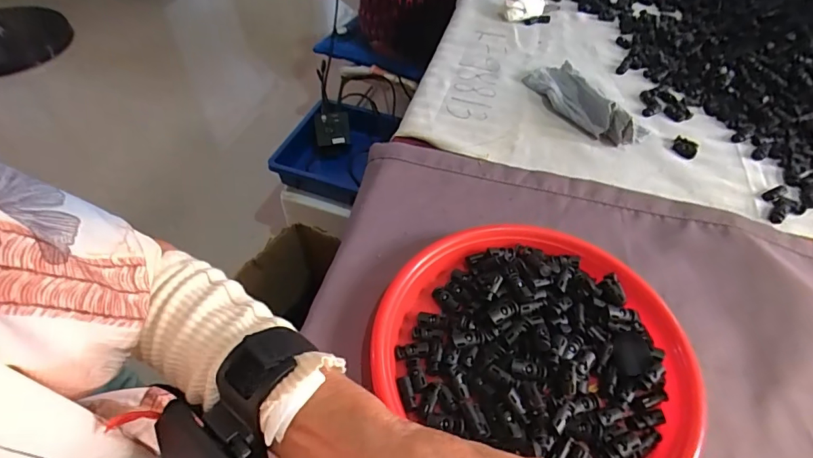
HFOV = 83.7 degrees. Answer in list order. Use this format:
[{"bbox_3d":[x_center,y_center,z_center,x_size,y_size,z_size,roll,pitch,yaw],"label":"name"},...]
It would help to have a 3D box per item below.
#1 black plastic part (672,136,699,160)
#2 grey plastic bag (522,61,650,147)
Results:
[{"bbox_3d":[0.345,-0.100,0.561,0.027,0.011,0.024,27,55,19],"label":"black plastic part"},{"bbox_3d":[0.236,-0.178,0.603,0.077,0.042,0.182,-25,56,-20],"label":"grey plastic bag"}]

